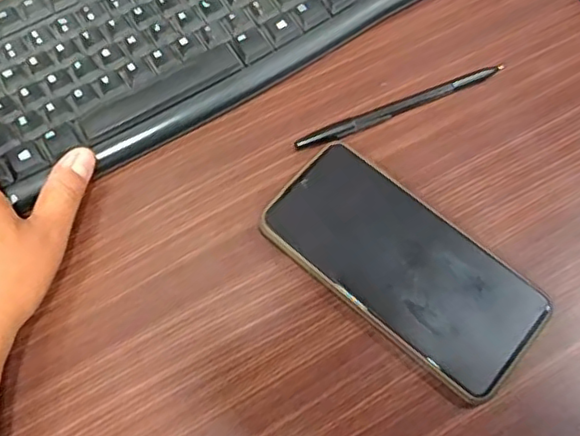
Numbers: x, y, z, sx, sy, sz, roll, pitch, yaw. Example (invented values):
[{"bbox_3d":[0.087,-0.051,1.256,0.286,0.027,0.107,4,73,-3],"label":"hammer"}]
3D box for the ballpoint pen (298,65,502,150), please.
[{"bbox_3d":[0.074,-0.076,0.409,0.149,0.007,0.013,-24,71,-9],"label":"ballpoint pen"}]

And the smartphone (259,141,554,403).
[{"bbox_3d":[0.067,0.027,0.364,0.163,0.016,0.078,39,74,13],"label":"smartphone"}]

